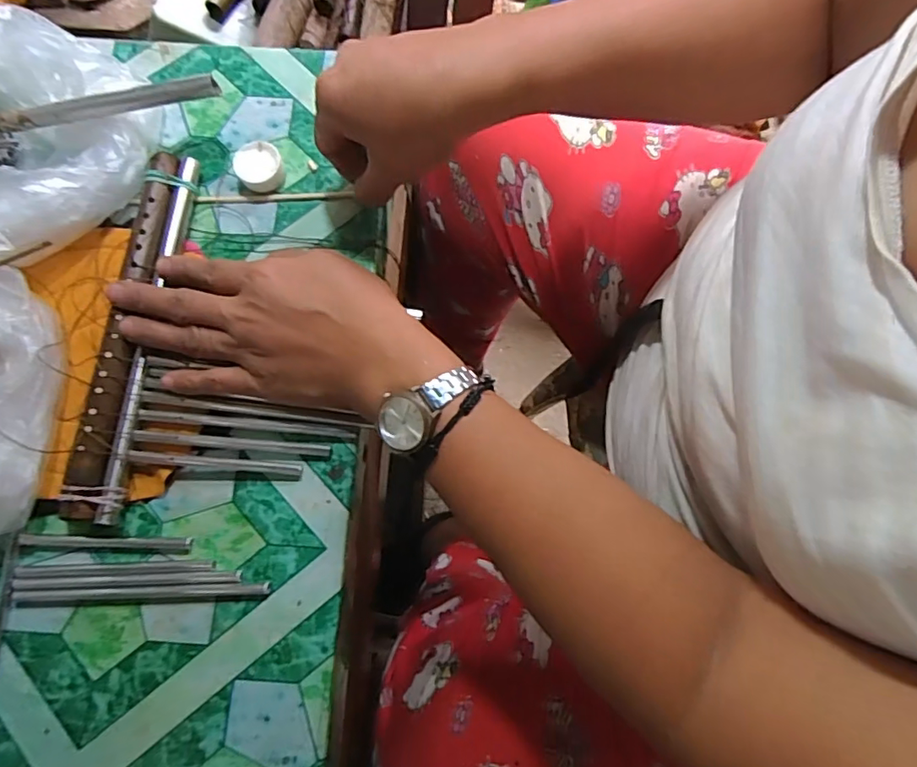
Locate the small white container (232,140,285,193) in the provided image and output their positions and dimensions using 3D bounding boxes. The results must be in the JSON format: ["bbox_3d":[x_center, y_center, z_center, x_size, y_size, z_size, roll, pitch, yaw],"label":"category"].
[{"bbox_3d":[-0.133,-0.144,0.357,0.030,0.013,0.034,-17,76,-4],"label":"small white container"}]

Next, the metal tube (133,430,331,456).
[{"bbox_3d":[-0.132,0.034,0.314,0.110,0.010,0.007,4,76,1],"label":"metal tube"}]

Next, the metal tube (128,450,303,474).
[{"bbox_3d":[-0.141,0.046,0.313,0.098,0.011,0.006,4,76,1],"label":"metal tube"}]

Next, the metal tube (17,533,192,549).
[{"bbox_3d":[-0.201,0.090,0.305,0.094,0.006,0.007,1,76,1],"label":"metal tube"}]

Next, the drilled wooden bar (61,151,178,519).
[{"bbox_3d":[-0.199,-0.038,0.320,0.020,0.009,0.227,4,75,1],"label":"drilled wooden bar"}]

